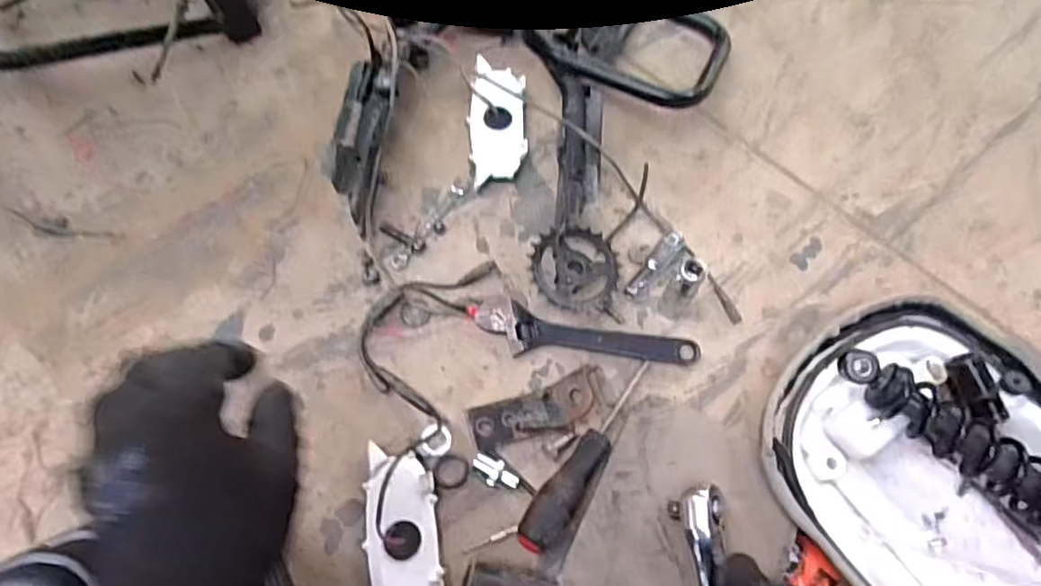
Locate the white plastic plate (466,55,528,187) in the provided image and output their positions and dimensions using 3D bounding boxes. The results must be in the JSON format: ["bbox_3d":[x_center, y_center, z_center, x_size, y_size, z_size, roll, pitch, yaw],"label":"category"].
[{"bbox_3d":[-0.022,-0.176,0.670,0.055,0.015,0.137,-1,71,-3],"label":"white plastic plate"}]

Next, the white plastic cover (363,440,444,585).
[{"bbox_3d":[-0.091,0.193,0.516,0.054,0.022,0.137,-6,66,-6],"label":"white plastic cover"}]

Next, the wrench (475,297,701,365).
[{"bbox_3d":[0.058,0.044,0.593,0.195,0.018,0.044,13,66,3],"label":"wrench"}]

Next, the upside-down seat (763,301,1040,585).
[{"bbox_3d":[0.371,0.173,0.525,0.276,0.064,0.360,-38,73,-18],"label":"upside-down seat"}]

